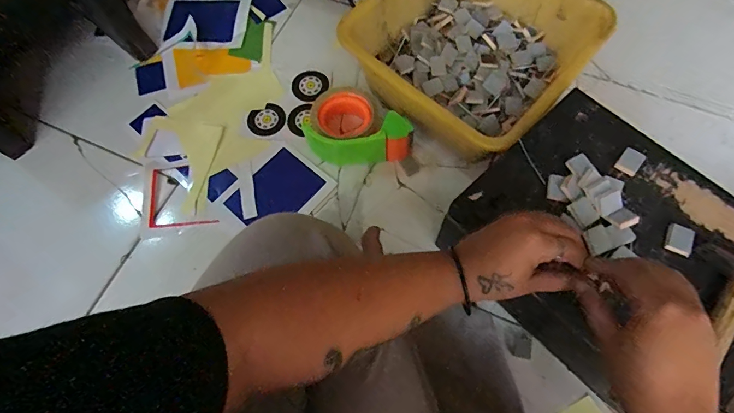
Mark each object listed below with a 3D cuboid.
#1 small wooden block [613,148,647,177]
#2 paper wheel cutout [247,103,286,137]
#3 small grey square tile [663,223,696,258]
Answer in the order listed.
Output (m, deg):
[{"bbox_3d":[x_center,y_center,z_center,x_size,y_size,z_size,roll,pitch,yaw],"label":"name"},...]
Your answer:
[{"bbox_3d":[0.268,-0.045,0.417,0.021,0.005,0.029,37,74,16],"label":"small wooden block"},{"bbox_3d":[-0.150,-0.130,0.617,0.056,0.007,0.047,-36,70,-12],"label":"paper wheel cutout"},{"bbox_3d":[0.292,0.031,0.382,0.021,0.007,0.027,23,70,12],"label":"small grey square tile"}]

